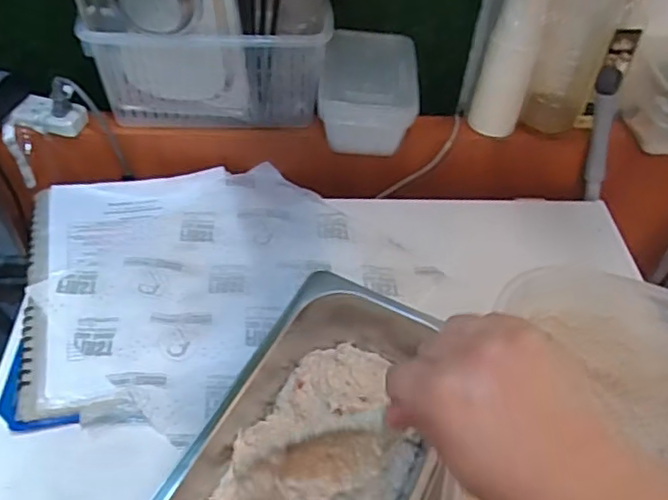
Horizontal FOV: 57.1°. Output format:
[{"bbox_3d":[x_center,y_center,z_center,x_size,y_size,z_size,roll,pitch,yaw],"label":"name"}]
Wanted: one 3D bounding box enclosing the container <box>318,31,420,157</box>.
[{"bbox_3d":[0.043,-0.206,0.791,0.120,0.066,0.180,5,47,0],"label":"container"}]

